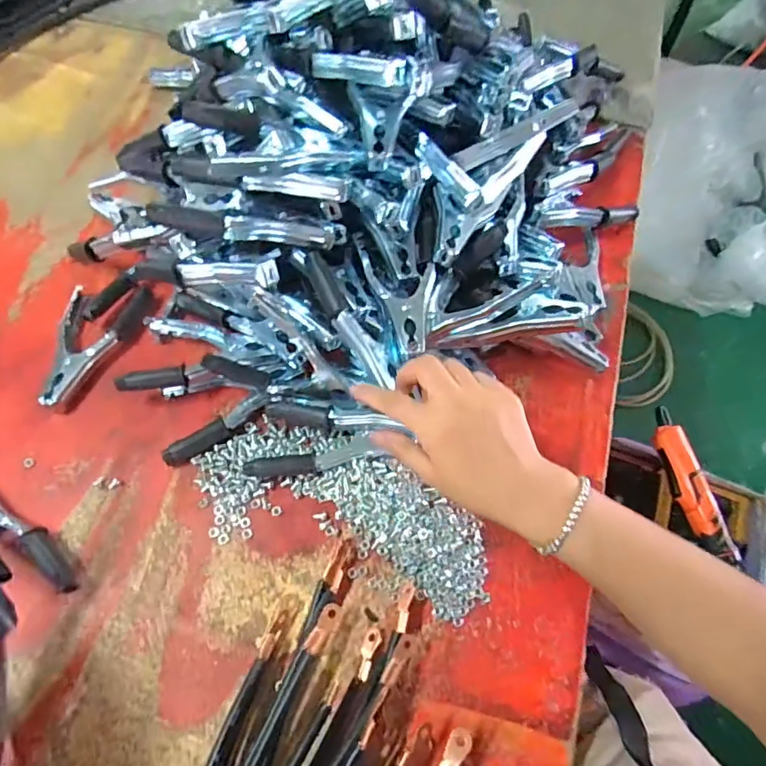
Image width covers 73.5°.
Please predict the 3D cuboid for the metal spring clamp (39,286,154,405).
[{"bbox_3d":[-0.288,-0.040,0.505,0.073,0.023,0.135,5,63,3],"label":"metal spring clamp"}]

